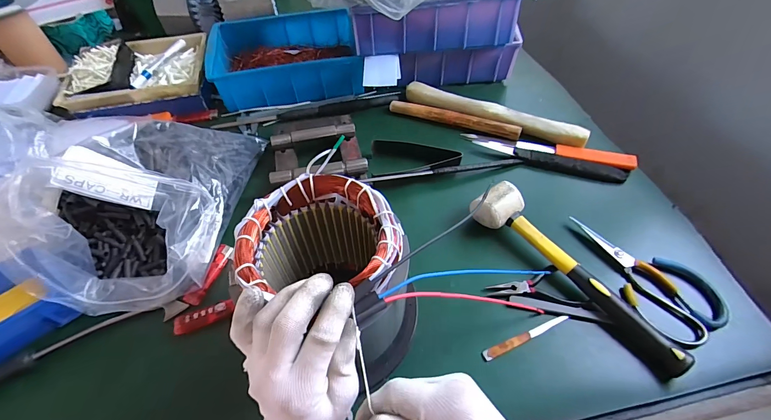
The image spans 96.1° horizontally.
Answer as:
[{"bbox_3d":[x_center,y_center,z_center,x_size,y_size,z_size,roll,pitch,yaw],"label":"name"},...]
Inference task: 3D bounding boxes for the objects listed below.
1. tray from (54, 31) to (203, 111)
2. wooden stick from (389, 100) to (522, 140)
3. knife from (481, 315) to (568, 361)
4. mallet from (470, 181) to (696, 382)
[{"bbox_3d":[-0.476,-0.277,0.669,0.245,0.052,0.182,-8,53,-5],"label":"tray"},{"bbox_3d":[0.120,-0.165,0.621,0.236,0.019,0.017,17,55,14],"label":"wooden stick"},{"bbox_3d":[0.160,0.142,0.393,0.113,0.006,0.011,-20,55,-13],"label":"knife"},{"bbox_3d":[0.228,0.068,0.423,0.058,0.052,0.277,-35,59,-23],"label":"mallet"}]

